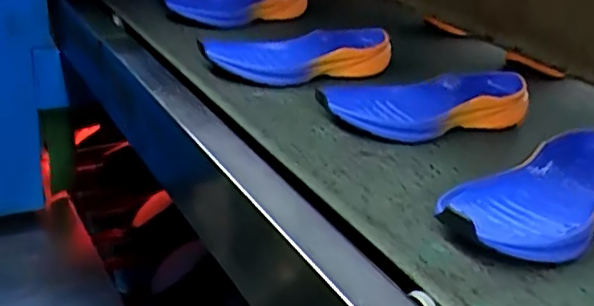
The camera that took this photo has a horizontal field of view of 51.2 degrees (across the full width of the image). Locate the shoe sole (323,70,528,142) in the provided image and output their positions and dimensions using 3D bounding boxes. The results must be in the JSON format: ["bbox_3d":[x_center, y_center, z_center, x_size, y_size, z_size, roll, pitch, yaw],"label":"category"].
[{"bbox_3d":[0.142,-0.056,0.676,0.242,0.037,0.108,-8,30,-28],"label":"shoe sole"}]

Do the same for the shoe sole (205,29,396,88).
[{"bbox_3d":[0.005,-0.120,0.767,0.237,0.044,0.091,-11,27,-25],"label":"shoe sole"}]

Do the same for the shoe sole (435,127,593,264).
[{"bbox_3d":[0.210,0.033,0.512,0.260,0.039,0.100,-16,35,-40],"label":"shoe sole"}]

